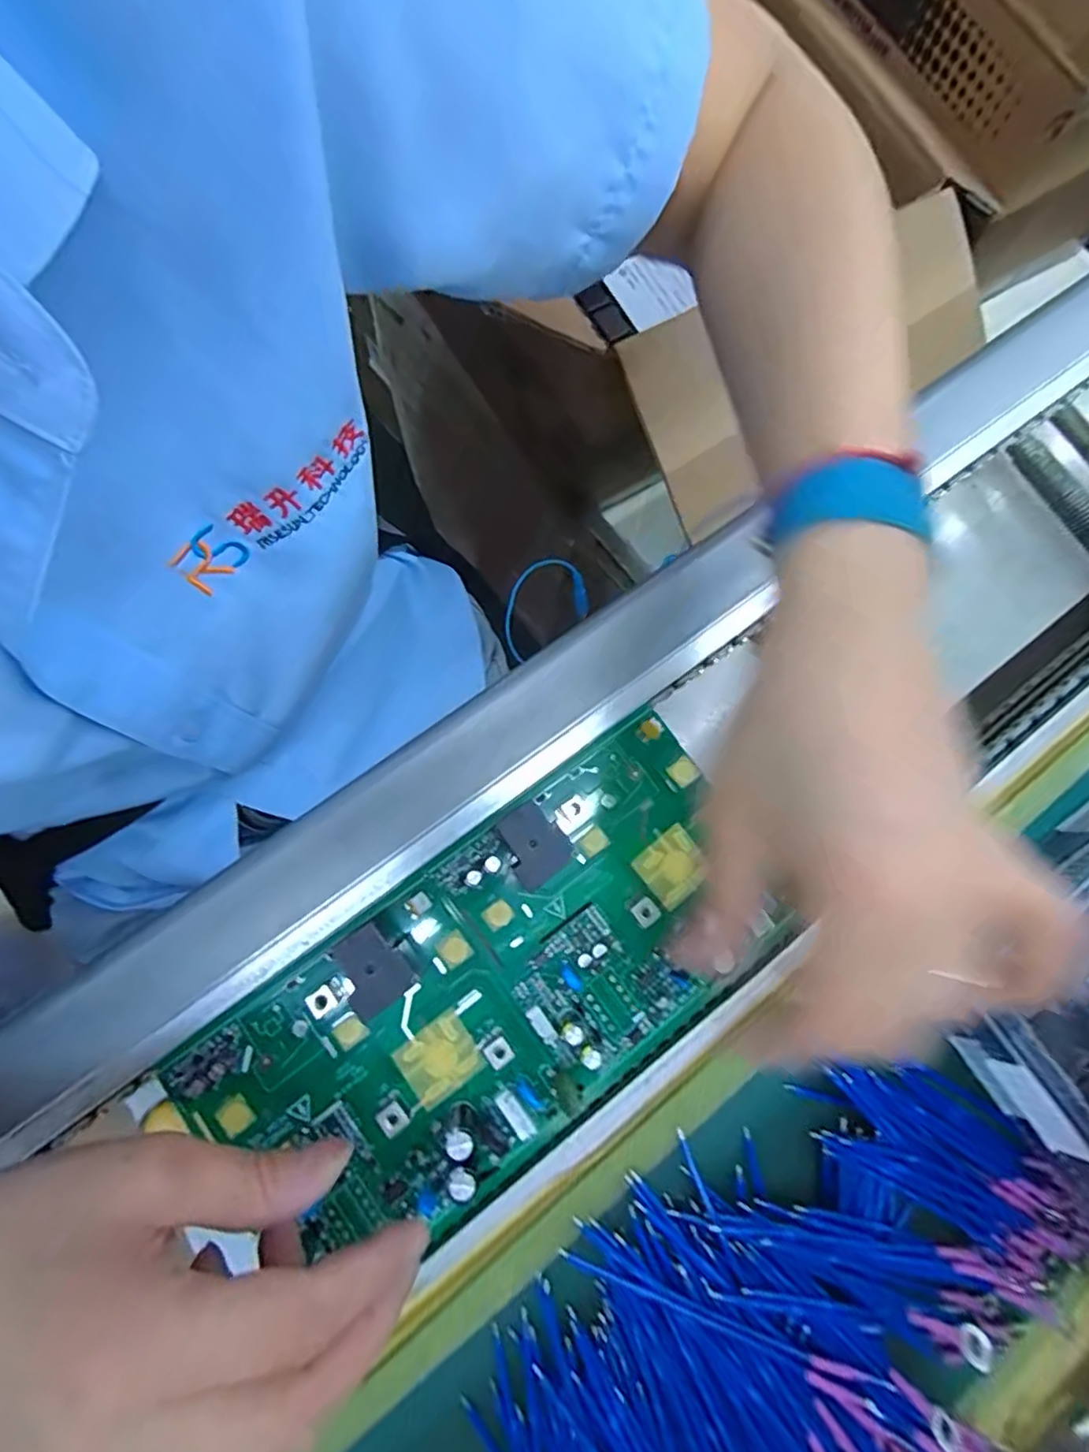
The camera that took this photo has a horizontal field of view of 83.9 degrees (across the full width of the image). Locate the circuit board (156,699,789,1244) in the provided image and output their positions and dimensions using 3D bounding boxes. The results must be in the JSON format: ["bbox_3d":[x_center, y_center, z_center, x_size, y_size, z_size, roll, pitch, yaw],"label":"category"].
[{"bbox_3d":[-0.016,0.111,0.253,0.243,0.032,0.120,-35,78,-10],"label":"circuit board"}]

